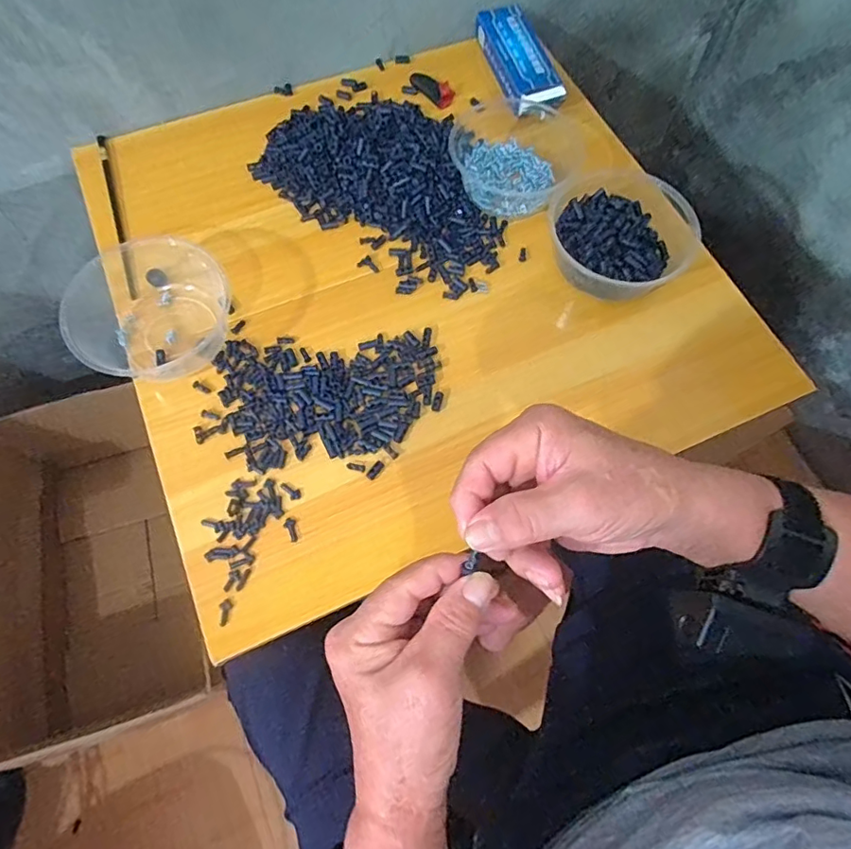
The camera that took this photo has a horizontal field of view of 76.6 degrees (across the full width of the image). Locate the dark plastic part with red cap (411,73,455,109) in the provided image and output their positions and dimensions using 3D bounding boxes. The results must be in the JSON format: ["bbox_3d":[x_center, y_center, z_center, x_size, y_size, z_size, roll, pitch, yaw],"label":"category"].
[{"bbox_3d":[0.007,-0.409,0.656,0.031,0.009,0.067,-42,75,-17],"label":"dark plastic part with red cap"}]

